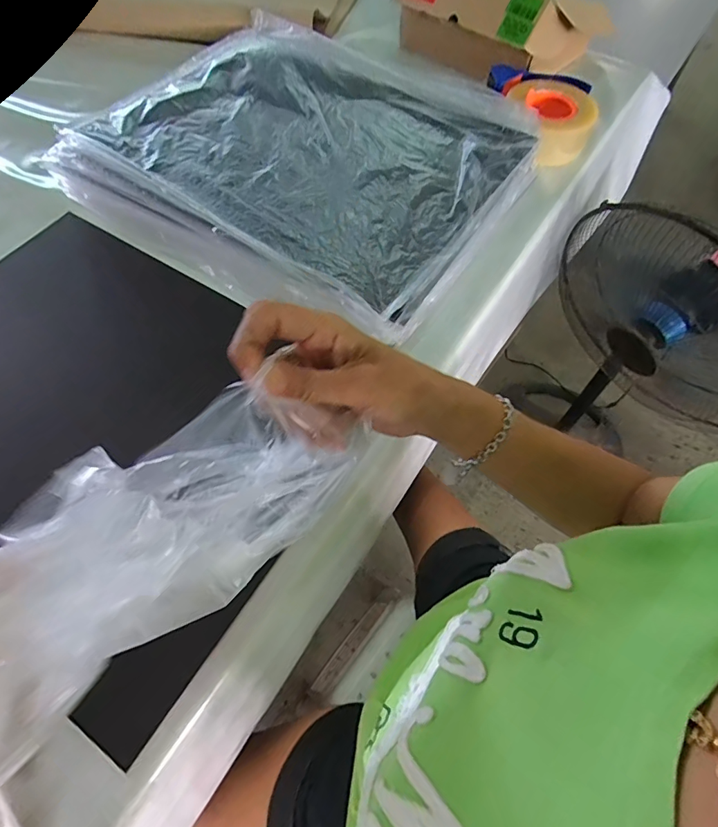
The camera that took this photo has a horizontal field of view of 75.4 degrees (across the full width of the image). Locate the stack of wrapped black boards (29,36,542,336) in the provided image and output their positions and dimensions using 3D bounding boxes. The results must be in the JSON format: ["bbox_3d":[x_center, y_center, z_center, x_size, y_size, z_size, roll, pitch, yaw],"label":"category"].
[{"bbox_3d":[-0.070,-0.352,0.621,0.529,0.052,0.450,31,65,14],"label":"stack of wrapped black boards"}]

